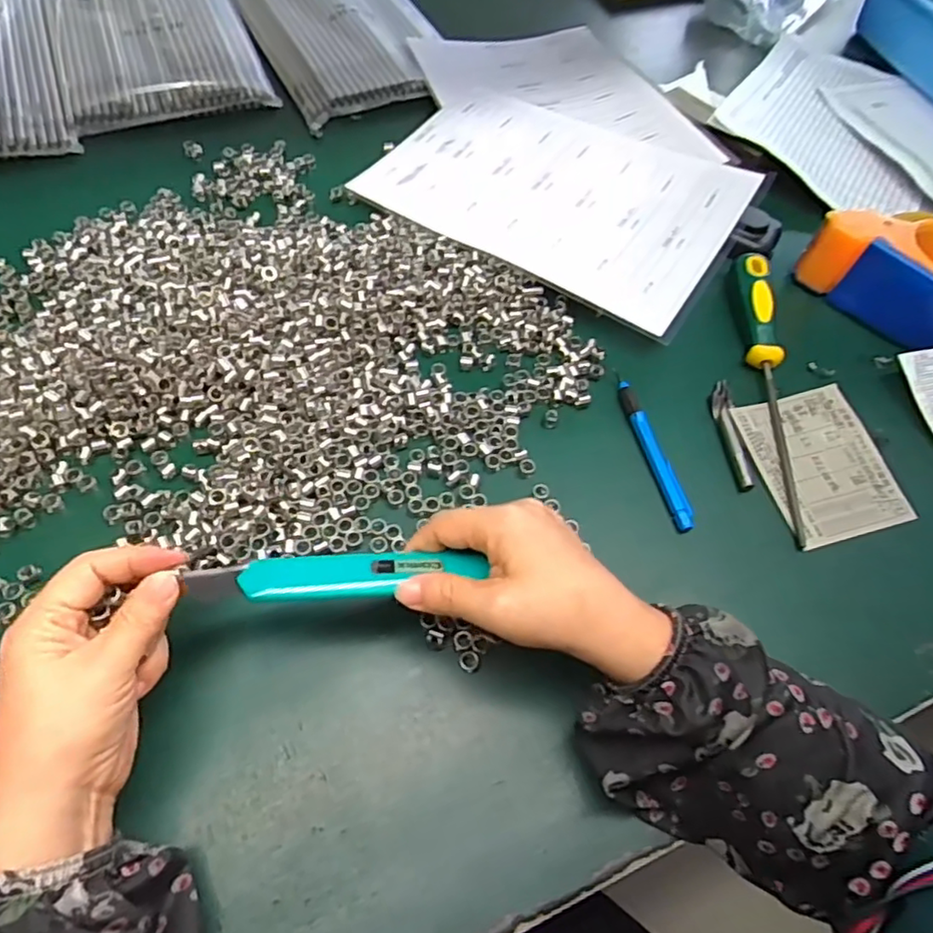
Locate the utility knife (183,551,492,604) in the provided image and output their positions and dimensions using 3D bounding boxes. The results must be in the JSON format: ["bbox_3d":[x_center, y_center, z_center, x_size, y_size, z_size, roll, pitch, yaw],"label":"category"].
[{"bbox_3d":[-0.063,0.055,0.309,0.141,0.012,0.025,-3,60,-8],"label":"utility knife"}]

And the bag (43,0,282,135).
[{"bbox_3d":[-0.324,-0.454,0.640,0.180,0.024,0.313,-19,63,-13],"label":"bag"}]

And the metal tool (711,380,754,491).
[{"bbox_3d":[0.184,-0.025,0.436,0.013,0.007,0.089,2,60,-2],"label":"metal tool"}]

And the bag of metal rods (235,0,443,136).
[{"bbox_3d":[-0.140,-0.491,0.672,0.180,0.022,0.333,-21,64,-15],"label":"bag of metal rods"}]

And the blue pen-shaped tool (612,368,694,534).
[{"bbox_3d":[0.126,-0.015,0.421,0.014,0.007,0.123,-9,61,-9],"label":"blue pen-shaped tool"}]

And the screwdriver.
[{"bbox_3d":[0.219,-0.063,0.447,0.024,0.024,0.237,3,60,-1],"label":"screwdriver"}]

